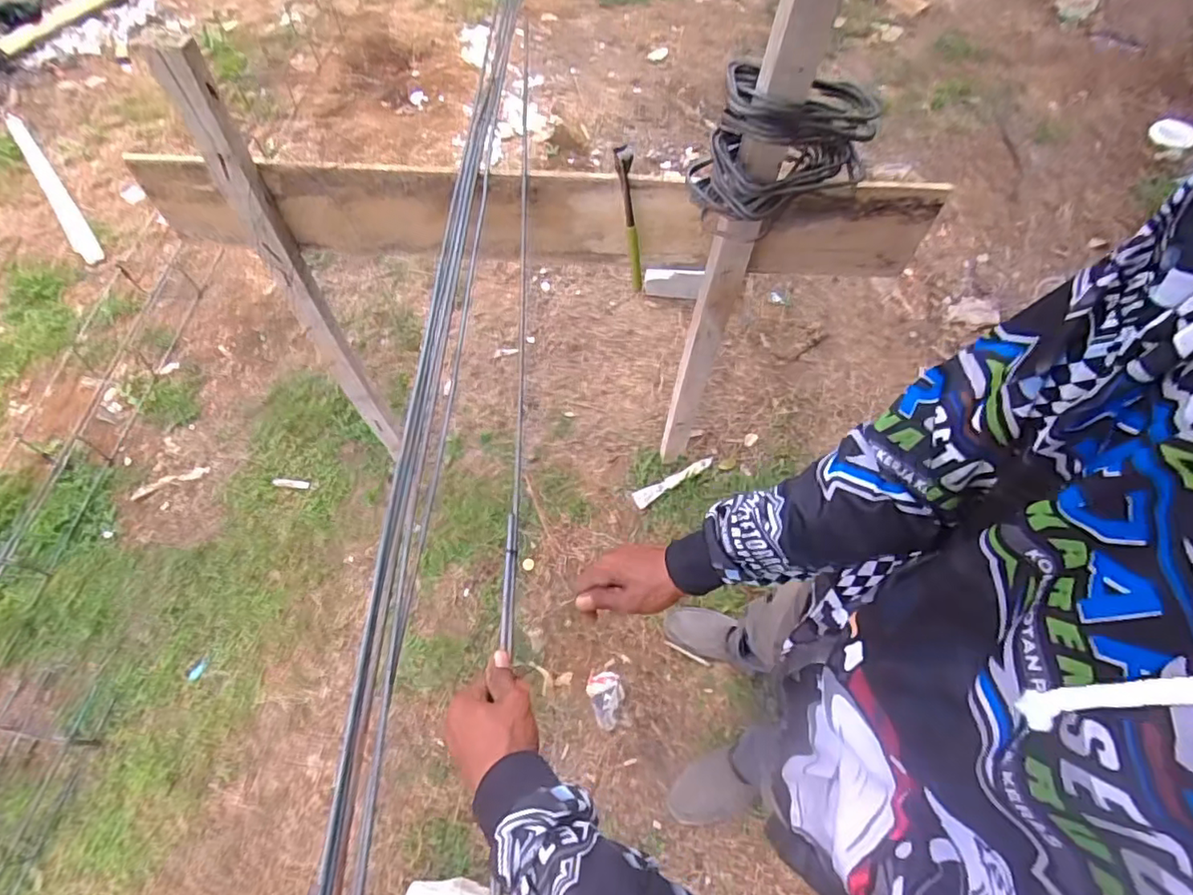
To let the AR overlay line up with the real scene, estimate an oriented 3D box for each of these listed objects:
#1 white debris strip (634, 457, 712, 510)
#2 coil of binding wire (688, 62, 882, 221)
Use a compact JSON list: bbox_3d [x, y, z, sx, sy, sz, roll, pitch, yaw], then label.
[{"bbox_3d":[0.199,0.086,1.482,0.220,0.013,0.039,-29,66,2],"label":"white debris strip"},{"bbox_3d":[0.245,-0.388,0.732,0.229,0.134,0.119,-13,61,-4],"label":"coil of binding wire"}]

